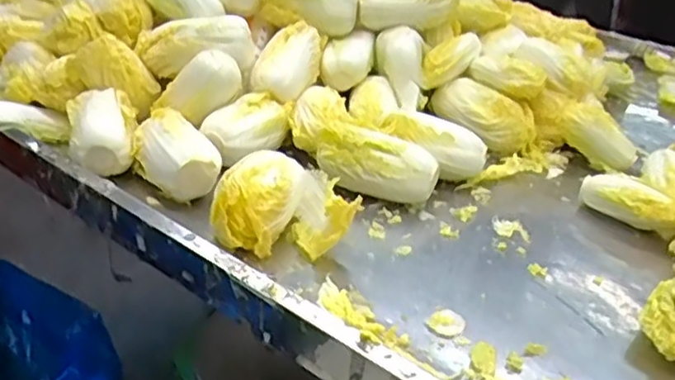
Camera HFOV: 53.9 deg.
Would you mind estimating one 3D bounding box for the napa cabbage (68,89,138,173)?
[{"bbox_3d":[-0.269,-0.074,0.760,0.073,0.057,0.125,0,30,-13],"label":"napa cabbage"}]

